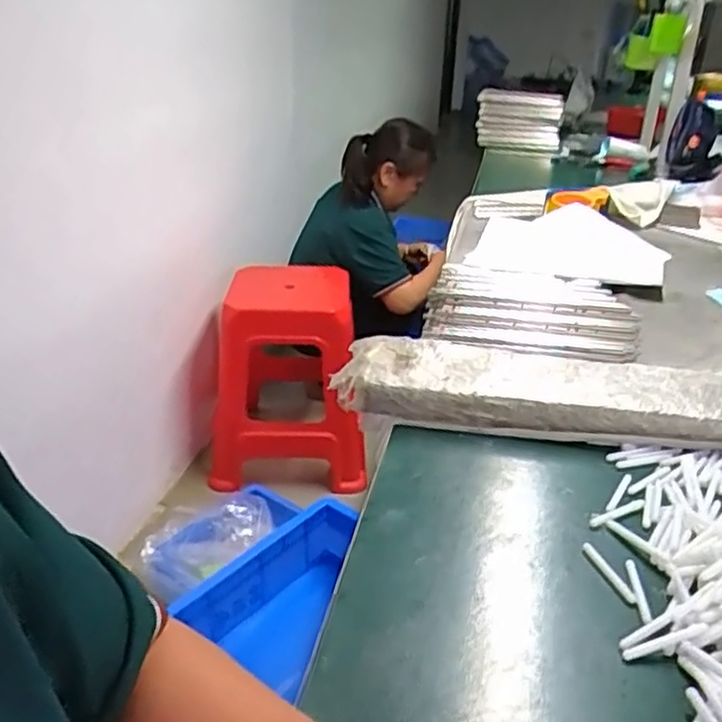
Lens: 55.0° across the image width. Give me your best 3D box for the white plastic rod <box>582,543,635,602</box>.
[{"bbox_3d":[0.184,0.156,0.516,0.010,0.005,0.060,-8,28,-16],"label":"white plastic rod"}]

